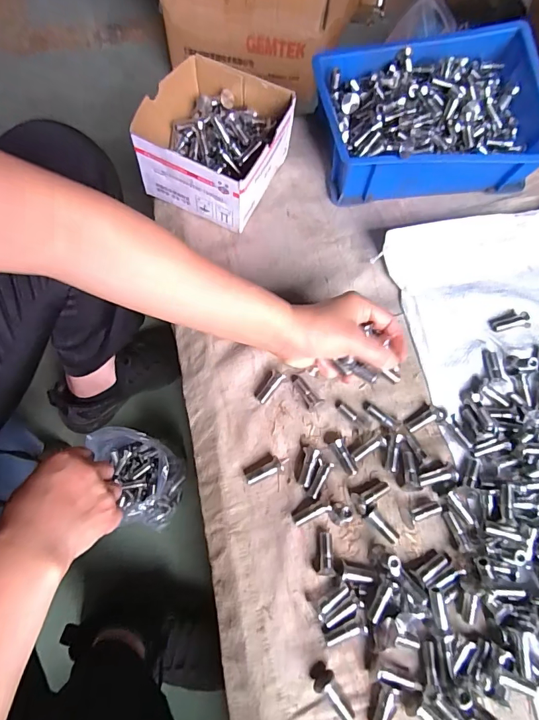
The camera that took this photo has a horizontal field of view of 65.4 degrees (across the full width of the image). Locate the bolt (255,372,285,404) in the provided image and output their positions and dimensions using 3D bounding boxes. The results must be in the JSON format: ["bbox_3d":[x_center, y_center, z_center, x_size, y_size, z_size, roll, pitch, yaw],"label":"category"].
[{"bbox_3d":[-0.001,0.026,0.419,0.015,0.011,0.034,38,72,12],"label":"bolt"}]

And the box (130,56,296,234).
[{"bbox_3d":[-0.061,-0.249,0.480,0.142,0.074,0.149,23,70,6],"label":"box"}]

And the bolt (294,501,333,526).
[{"bbox_3d":[0.037,0.137,0.378,0.034,0.011,0.011,-22,71,-10],"label":"bolt"}]

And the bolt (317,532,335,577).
[{"bbox_3d":[0.049,0.169,0.367,0.013,0.016,0.035,3,69,-1],"label":"bolt"}]

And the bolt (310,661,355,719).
[{"bbox_3d":[0.049,0.263,0.328,0.017,0.016,0.046,-30,73,-13],"label":"bolt"}]

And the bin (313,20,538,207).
[{"bbox_3d":[0.192,-0.286,0.502,0.256,0.083,0.169,-3,69,-4],"label":"bin"}]

